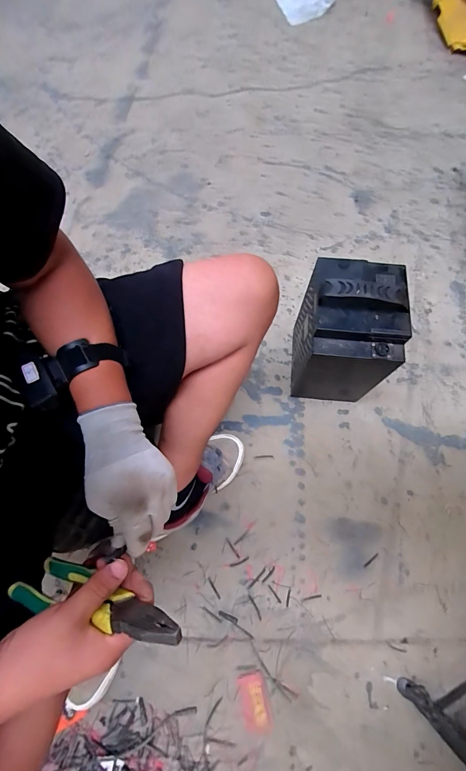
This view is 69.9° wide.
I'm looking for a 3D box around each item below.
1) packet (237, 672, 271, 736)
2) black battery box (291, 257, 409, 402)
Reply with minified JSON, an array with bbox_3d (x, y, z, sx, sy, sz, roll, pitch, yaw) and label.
[{"bbox_3d":[0.038,0.567,0.592,0.045,0.005,0.085,-11,72,-4],"label":"packet"},{"bbox_3d":[0.218,-0.100,0.667,0.161,0.301,0.179,3,71,1],"label":"black battery box"}]

